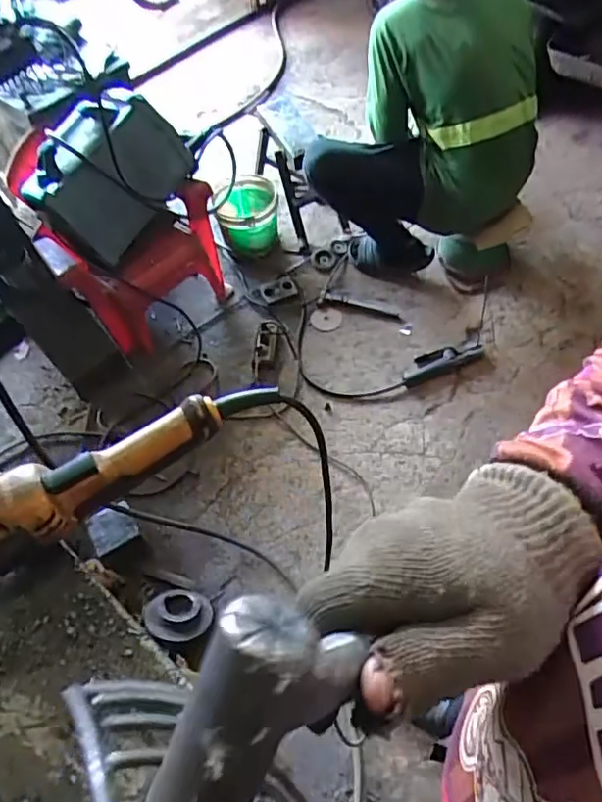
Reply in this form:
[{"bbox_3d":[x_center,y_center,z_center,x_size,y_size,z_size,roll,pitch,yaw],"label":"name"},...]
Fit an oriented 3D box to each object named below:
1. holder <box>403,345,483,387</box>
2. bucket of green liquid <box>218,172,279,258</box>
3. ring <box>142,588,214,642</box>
[{"bbox_3d":[0.377,-0.106,1.589,0.232,0.030,0.067,-20,58,-9],"label":"holder"},{"bbox_3d":[-0.157,-0.568,1.826,0.175,0.199,0.178,-2,57,3],"label":"bucket of green liquid"},{"bbox_3d":[-0.254,0.448,1.242,0.136,0.020,0.143,3,22,-1],"label":"ring"}]

